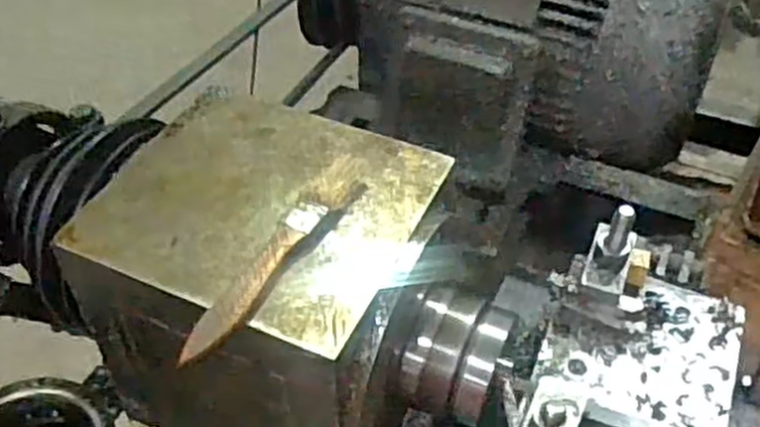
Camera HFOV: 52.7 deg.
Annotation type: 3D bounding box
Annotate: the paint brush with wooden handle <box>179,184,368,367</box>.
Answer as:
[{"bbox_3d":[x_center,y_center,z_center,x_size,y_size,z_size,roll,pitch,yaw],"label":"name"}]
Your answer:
[{"bbox_3d":[-0.054,0.024,0.391,0.020,0.010,0.133,24,50,23],"label":"paint brush with wooden handle"}]

